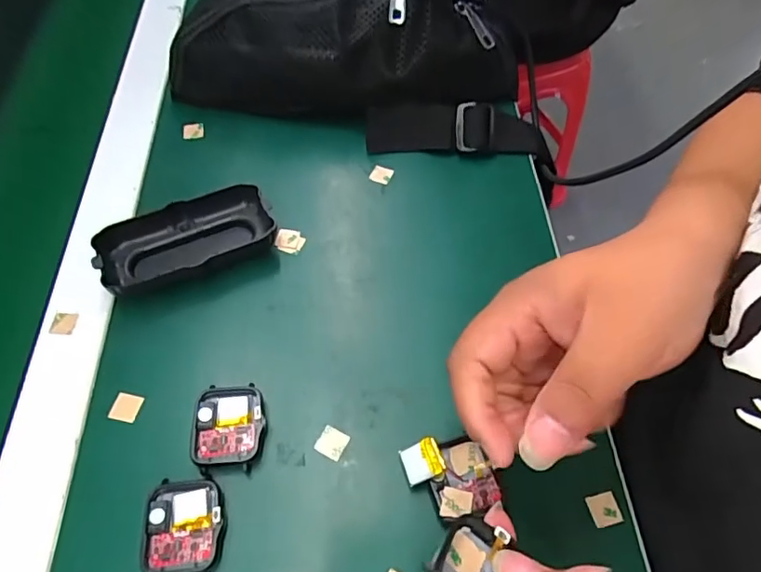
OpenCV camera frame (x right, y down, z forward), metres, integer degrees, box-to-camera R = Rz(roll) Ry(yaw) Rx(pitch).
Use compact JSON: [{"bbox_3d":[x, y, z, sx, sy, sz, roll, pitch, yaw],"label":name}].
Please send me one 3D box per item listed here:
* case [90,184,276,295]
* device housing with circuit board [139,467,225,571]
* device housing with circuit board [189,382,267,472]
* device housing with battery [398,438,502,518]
[{"bbox_3d":[-0.127,-0.029,0.350,0.108,0.026,0.055,-24,61,-15],"label":"case"},{"bbox_3d":[-0.099,0.120,0.269,0.038,0.010,0.048,-3,58,-3],"label":"device housing with circuit board"},{"bbox_3d":[-0.084,0.078,0.296,0.038,0.012,0.046,-2,58,-3],"label":"device housing with circuit board"},{"bbox_3d":[0.038,0.100,0.281,0.047,0.013,0.040,-6,58,-9],"label":"device housing with battery"}]

